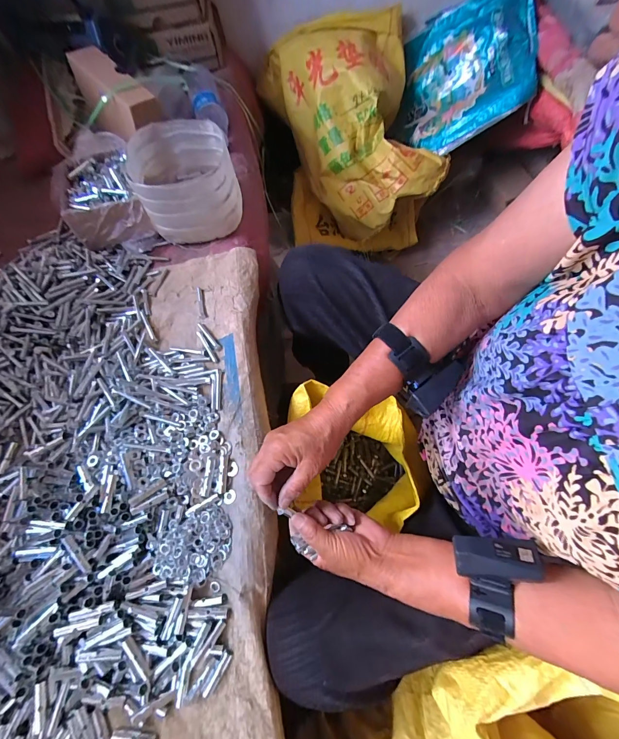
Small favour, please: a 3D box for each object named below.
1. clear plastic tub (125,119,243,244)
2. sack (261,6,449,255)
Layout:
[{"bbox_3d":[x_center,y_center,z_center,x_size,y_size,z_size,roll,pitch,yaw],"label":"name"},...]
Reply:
[{"bbox_3d":[-0.204,-0.308,0.556,0.153,0.122,0.164,-3,68,7],"label":"clear plastic tub"},{"bbox_3d":[0.107,-0.606,0.894,0.385,0.387,0.417,-15,67,2],"label":"sack"}]

